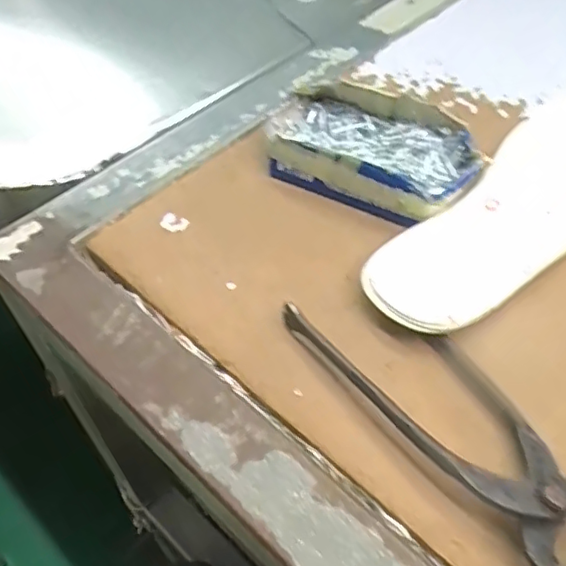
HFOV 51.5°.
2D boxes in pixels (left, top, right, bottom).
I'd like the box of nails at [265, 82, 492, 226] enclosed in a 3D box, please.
[{"bbox_3d":[0.056,-0.086,0.371,0.130,0.029,0.094,28,57,21],"label":"box of nails"}]

